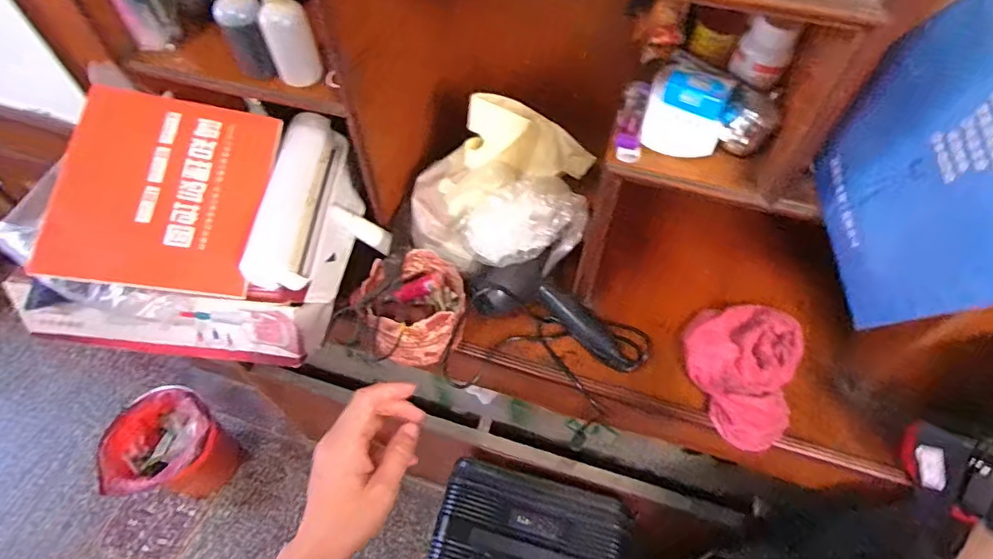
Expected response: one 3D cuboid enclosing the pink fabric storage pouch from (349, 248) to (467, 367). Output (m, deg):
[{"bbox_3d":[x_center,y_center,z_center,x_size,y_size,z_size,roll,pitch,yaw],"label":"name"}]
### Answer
[{"bbox_3d":[-0.102,0.033,0.675,0.120,0.085,0.130,17,58,11],"label":"pink fabric storage pouch"}]

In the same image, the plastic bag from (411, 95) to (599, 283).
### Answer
[{"bbox_3d":[0.005,-0.128,0.681,0.214,0.151,0.195,7,57,4],"label":"plastic bag"}]

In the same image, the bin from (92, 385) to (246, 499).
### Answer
[{"bbox_3d":[-0.854,0.462,1.431,0.221,0.356,0.253,27,61,16],"label":"bin"}]

